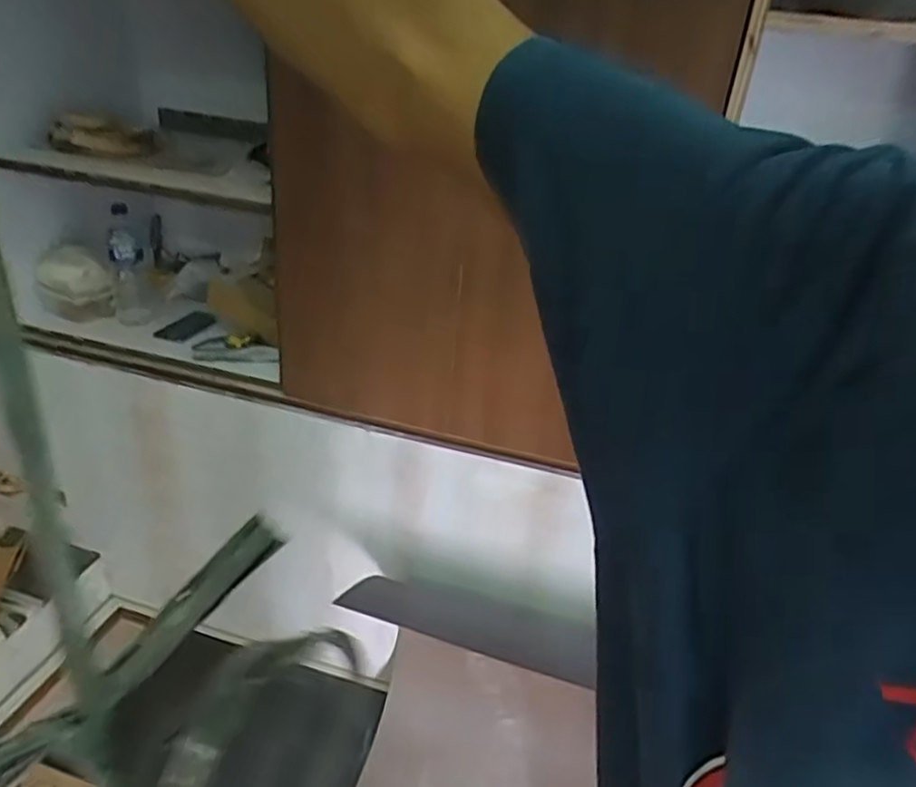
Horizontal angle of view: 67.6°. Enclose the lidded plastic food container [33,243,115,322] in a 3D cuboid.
[{"bbox_3d":[-0.778,-0.218,1.394,0.141,0.152,0.047,-10,32,-24],"label":"lidded plastic food container"}]

